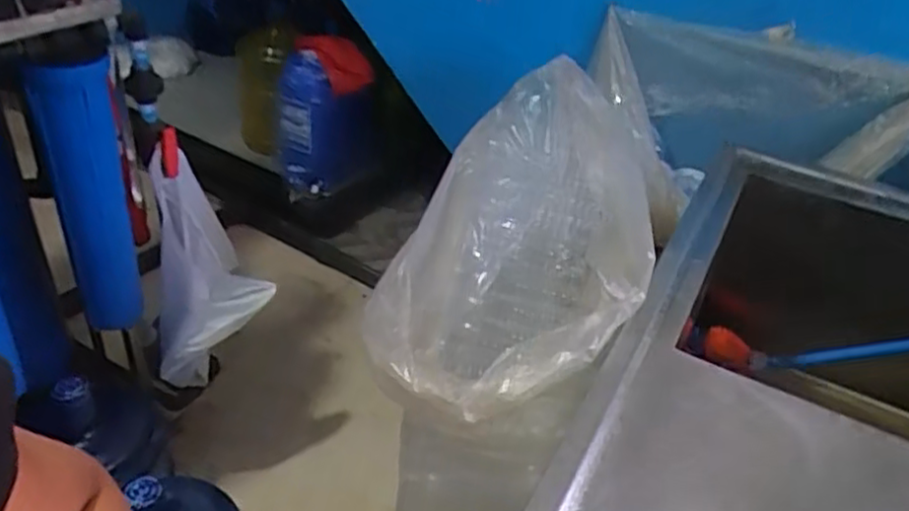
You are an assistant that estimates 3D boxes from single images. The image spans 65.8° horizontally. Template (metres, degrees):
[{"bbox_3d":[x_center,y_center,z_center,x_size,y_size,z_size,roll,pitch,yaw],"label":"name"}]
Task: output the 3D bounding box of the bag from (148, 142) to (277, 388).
[{"bbox_3d":[-0.486,0.031,1.413,0.216,0.485,0.190,-5,12,-16],"label":"bag"}]

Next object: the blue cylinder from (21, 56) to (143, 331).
[{"bbox_3d":[-0.617,-0.093,1.202,0.118,0.498,0.097,-13,41,-25],"label":"blue cylinder"}]

